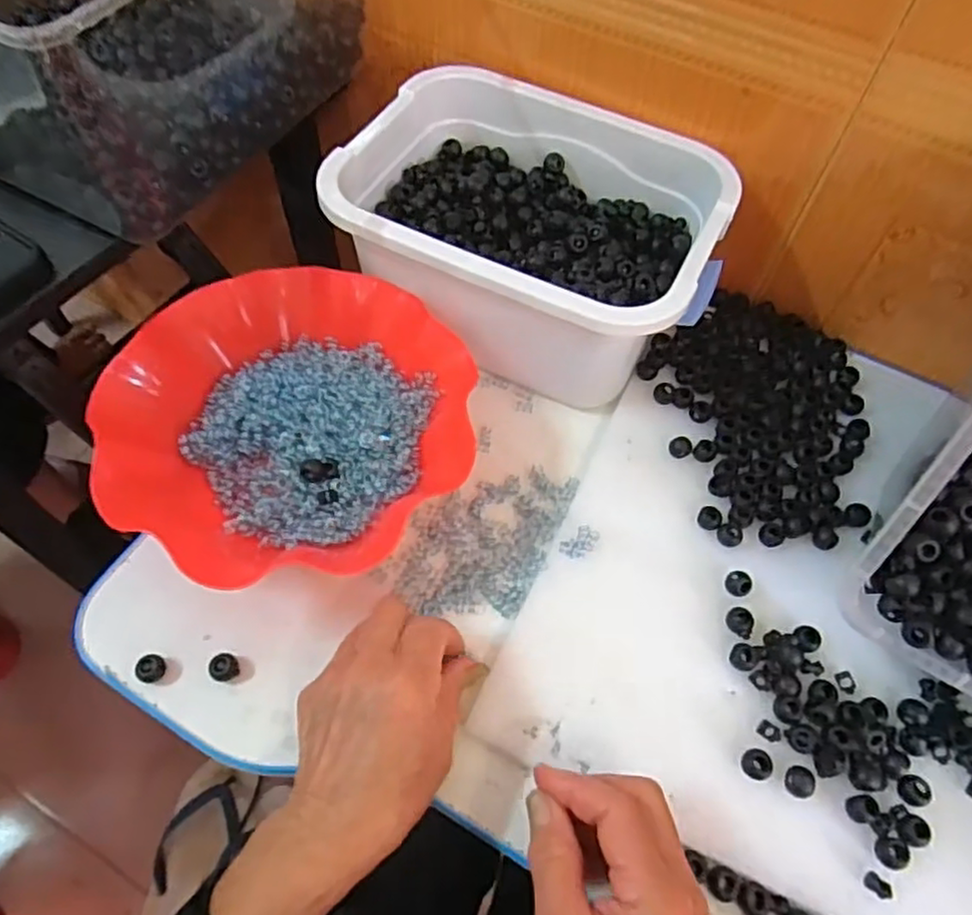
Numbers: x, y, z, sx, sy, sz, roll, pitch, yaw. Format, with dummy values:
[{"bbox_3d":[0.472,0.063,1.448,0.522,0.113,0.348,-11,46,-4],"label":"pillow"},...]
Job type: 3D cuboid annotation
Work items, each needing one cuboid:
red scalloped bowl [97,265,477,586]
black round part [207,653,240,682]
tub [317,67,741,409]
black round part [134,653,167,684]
[{"bbox_3d":[-0.123,-0.025,0.447,0.219,0.064,0.207,1,59,-1],"label":"red scalloped bowl"},{"bbox_3d":[-0.150,0.121,0.392,0.015,0.010,0.016,1,59,-1],"label":"black round part"},{"bbox_3d":[0.031,-0.157,0.492,0.242,0.109,0.187,24,62,12],"label":"tub"},{"bbox_3d":[-0.191,0.121,0.390,0.014,0.011,0.016,27,62,14],"label":"black round part"}]

